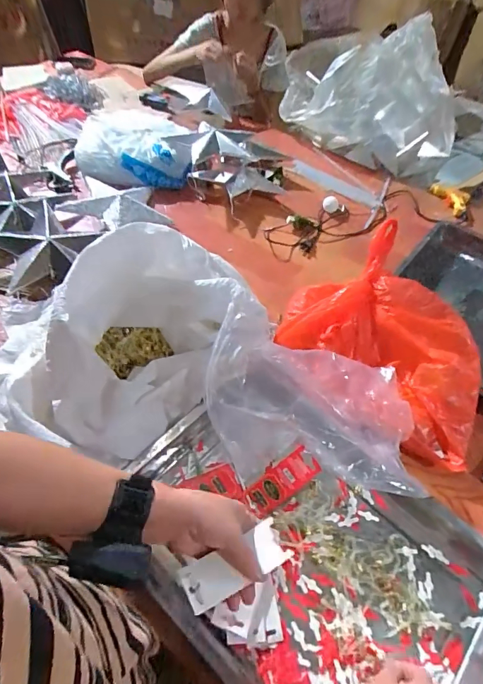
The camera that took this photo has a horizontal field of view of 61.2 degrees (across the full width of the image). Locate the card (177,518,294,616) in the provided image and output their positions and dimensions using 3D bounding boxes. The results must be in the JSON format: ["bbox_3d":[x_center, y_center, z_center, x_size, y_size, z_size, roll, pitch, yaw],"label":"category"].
[{"bbox_3d":[-0.006,0.233,0.425,0.111,0.008,0.044,-21,54,-20],"label":"card"}]

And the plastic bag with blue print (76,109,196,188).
[{"bbox_3d":[-0.296,-0.527,1.126,0.306,0.103,0.282,-10,54,-12],"label":"plastic bag with blue print"}]

